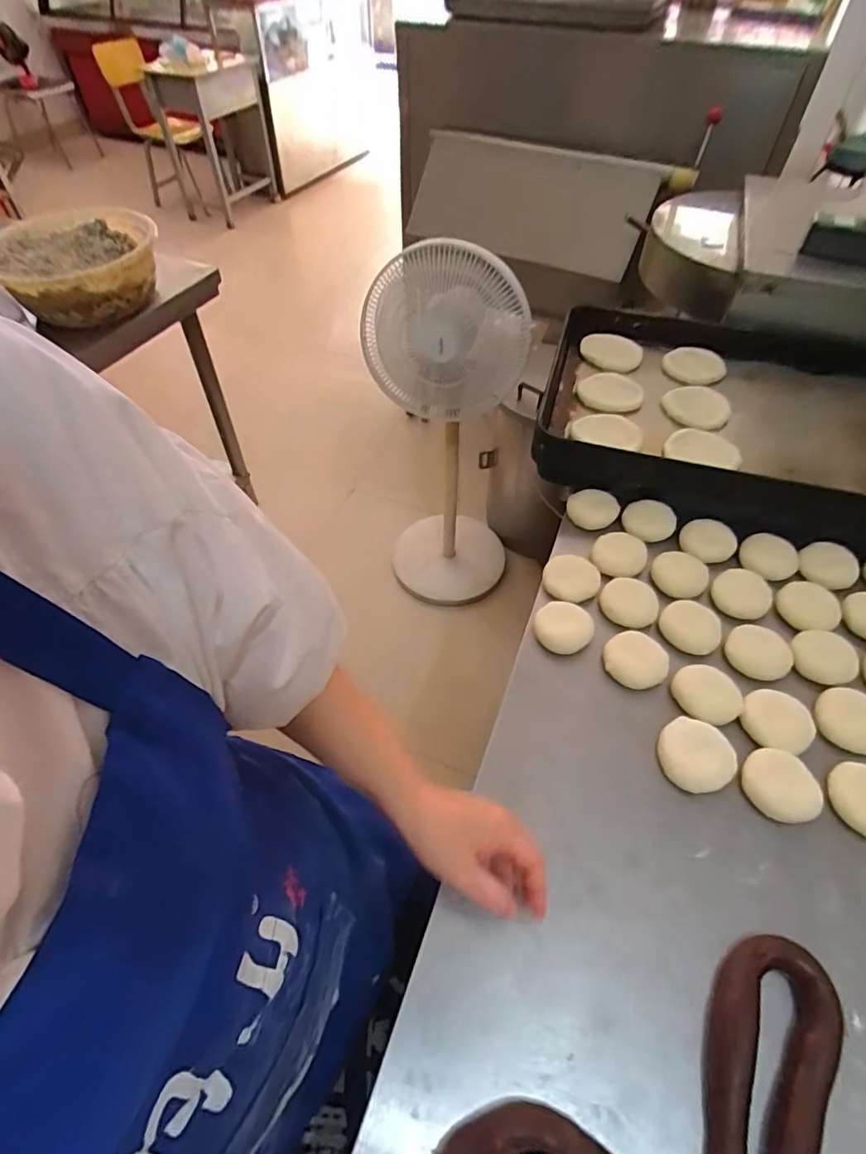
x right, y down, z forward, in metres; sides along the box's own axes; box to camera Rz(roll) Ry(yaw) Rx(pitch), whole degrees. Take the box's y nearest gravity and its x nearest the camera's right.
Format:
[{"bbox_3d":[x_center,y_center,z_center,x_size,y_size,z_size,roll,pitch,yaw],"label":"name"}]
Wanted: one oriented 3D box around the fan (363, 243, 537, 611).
[{"bbox_3d":[0.054,-0.332,1.464,0.330,1.050,0.382,16,53,12],"label":"fan"}]

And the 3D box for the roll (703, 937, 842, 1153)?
[{"bbox_3d":[0.230,0.388,0.383,0.076,0.023,0.241,27,57,19],"label":"roll"}]

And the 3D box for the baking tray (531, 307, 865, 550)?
[{"bbox_3d":[0.486,-0.264,0.841,0.588,0.079,0.475,14,53,10],"label":"baking tray"}]

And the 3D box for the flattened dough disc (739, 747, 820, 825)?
[{"bbox_3d":[0.339,0.203,0.523,0.061,0.014,0.069,-38,61,-25],"label":"flattened dough disc"}]

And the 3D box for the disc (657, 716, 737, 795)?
[{"bbox_3d":[0.266,0.181,0.544,0.072,0.012,0.071,0,52,0],"label":"disc"}]

